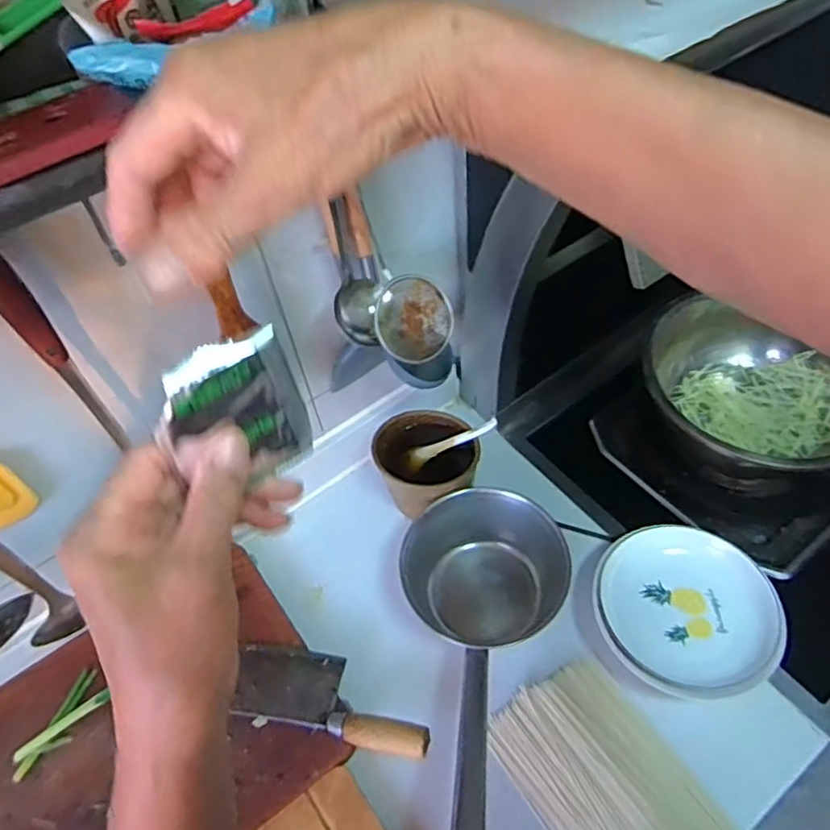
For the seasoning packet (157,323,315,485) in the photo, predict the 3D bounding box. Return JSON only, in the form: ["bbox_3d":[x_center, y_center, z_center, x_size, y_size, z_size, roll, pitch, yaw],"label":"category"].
[{"bbox_3d":[-0.081,0.002,0.294,0.061,0.076,0.008,-32,42,-23],"label":"seasoning packet"}]

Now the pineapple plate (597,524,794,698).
[{"bbox_3d":[0.293,0.207,0.694,0.184,0.033,0.171,-3,52,3],"label":"pineapple plate"}]

